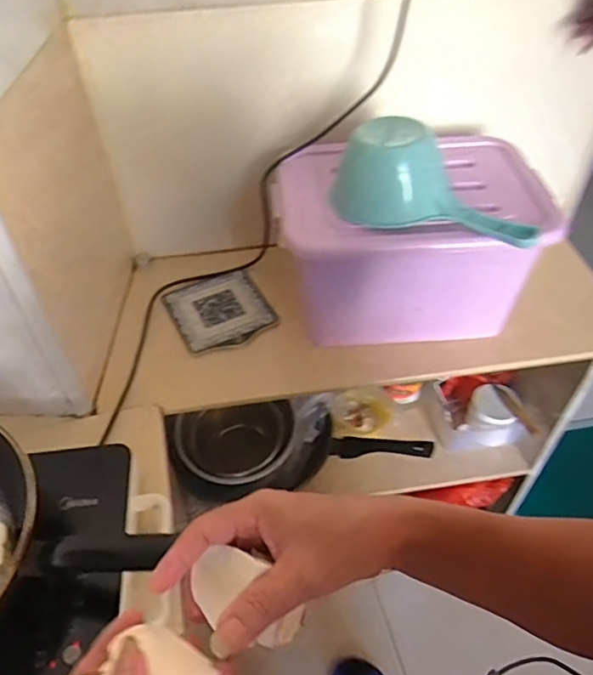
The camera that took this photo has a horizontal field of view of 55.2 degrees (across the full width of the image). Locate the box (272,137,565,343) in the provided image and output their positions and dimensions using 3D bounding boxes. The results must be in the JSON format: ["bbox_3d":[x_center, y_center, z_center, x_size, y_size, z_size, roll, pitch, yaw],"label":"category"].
[{"bbox_3d":[0.149,-0.131,0.835,0.353,0.218,0.272,-3,48,-3],"label":"box"}]

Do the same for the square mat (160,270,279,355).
[{"bbox_3d":[-0.123,-0.048,0.906,0.147,0.014,0.157,-22,51,-19],"label":"square mat"}]

